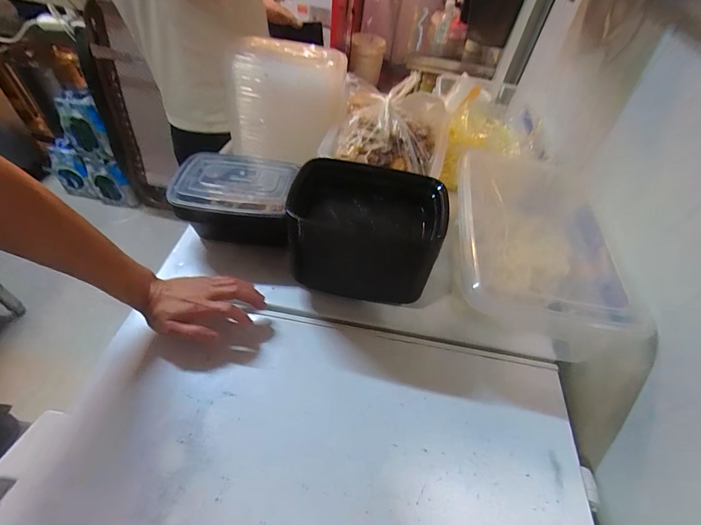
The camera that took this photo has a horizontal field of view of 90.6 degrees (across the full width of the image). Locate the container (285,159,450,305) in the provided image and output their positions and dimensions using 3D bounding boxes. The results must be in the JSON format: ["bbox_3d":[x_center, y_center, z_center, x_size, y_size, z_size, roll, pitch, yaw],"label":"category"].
[{"bbox_3d":[0.019,-0.037,0.535,0.198,0.170,0.137,9,49,2],"label":"container"}]

